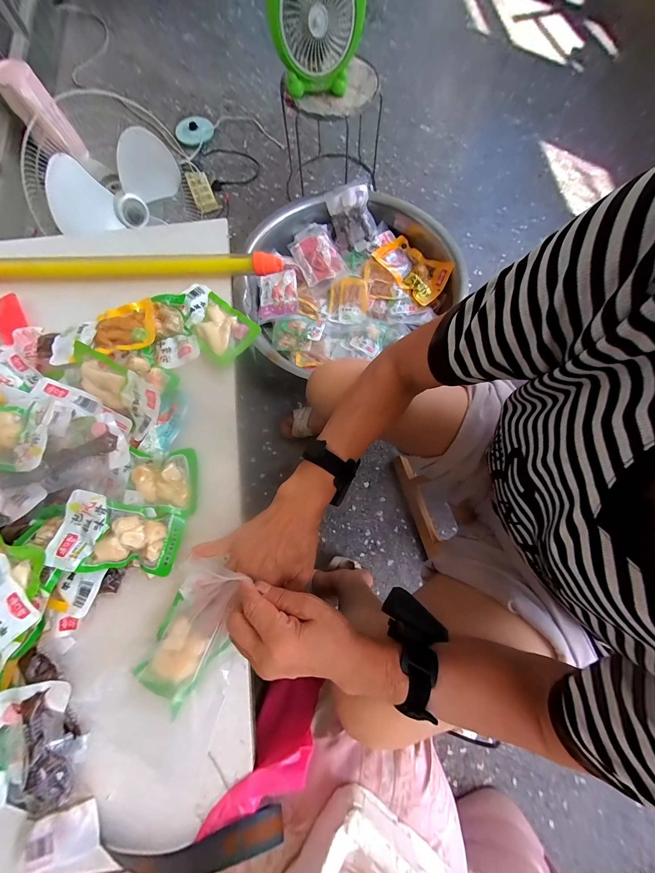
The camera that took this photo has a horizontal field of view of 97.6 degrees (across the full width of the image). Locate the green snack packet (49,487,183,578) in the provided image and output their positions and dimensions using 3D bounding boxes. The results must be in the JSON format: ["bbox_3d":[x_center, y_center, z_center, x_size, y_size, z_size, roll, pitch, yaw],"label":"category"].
[{"bbox_3d":[-0.233,0.111,0.324,0.120,0.028,0.077,12,76,-12],"label":"green snack packet"}]

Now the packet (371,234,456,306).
[{"bbox_3d":[0.256,-0.515,0.867,0.131,0.042,0.237,-43,79,-10],"label":"packet"}]

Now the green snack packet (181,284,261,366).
[{"bbox_3d":[-0.169,-0.169,0.421,0.135,0.012,0.078,43,79,11],"label":"green snack packet"}]

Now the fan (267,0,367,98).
[{"bbox_3d":[-0.023,-1.054,0.709,0.233,0.253,0.094,-5,75,-1],"label":"fan"}]

